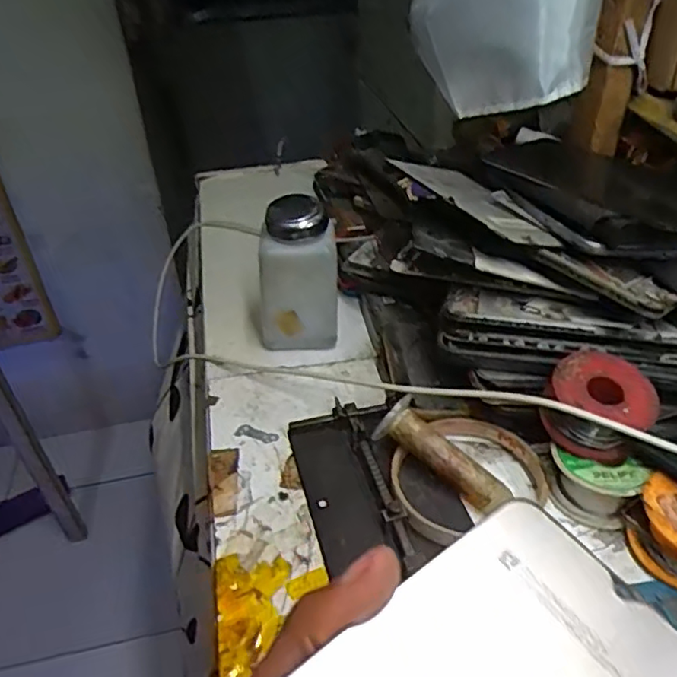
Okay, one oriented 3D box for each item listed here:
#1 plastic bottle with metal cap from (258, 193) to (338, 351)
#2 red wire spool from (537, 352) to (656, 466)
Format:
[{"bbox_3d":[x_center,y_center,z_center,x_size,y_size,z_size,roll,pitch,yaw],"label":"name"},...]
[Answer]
[{"bbox_3d":[-0.027,-0.043,0.421,0.051,0.101,0.043,1,37,2],"label":"plastic bottle with metal cap"},{"bbox_3d":[0.141,0.032,0.328,0.051,0.034,0.061,16,41,21],"label":"red wire spool"}]

